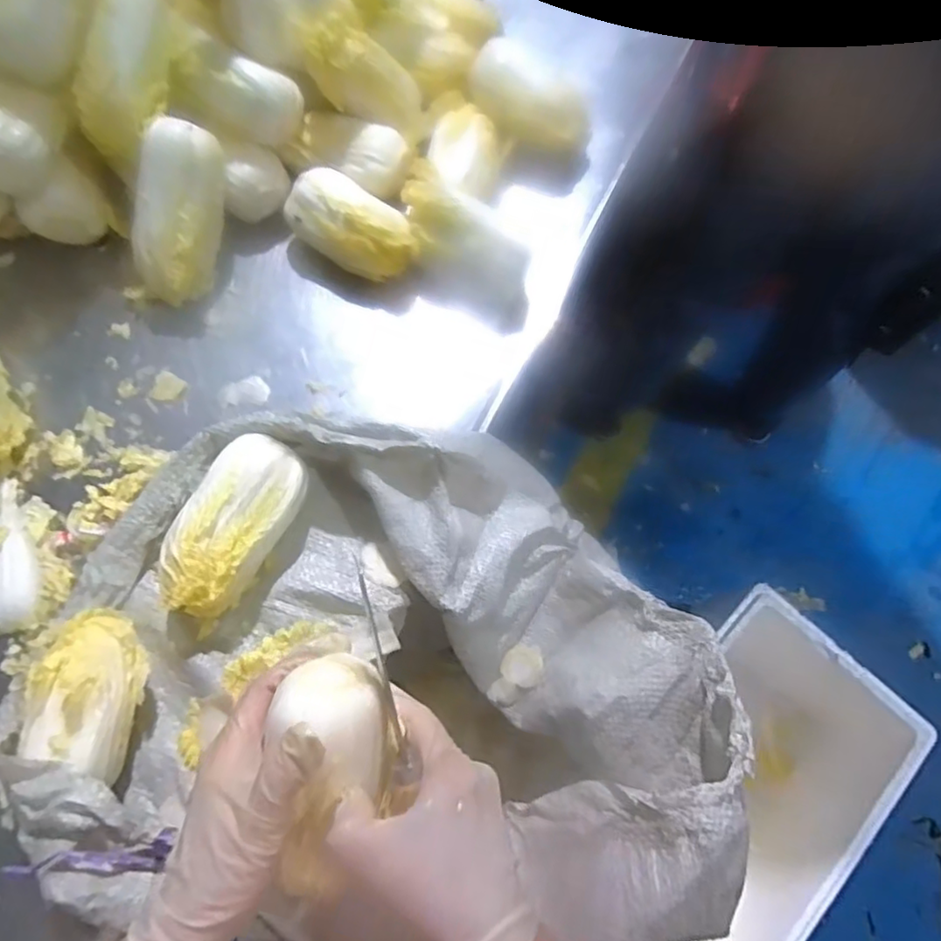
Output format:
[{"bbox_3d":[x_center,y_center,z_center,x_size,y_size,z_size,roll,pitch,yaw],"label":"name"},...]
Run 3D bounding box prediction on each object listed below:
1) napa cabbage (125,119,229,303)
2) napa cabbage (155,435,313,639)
[{"bbox_3d":[-0.277,-0.241,0.585,0.064,0.059,0.163,22,112,6],"label":"napa cabbage"},{"bbox_3d":[-0.192,0.047,0.499,0.069,0.053,0.148,24,72,7],"label":"napa cabbage"}]

